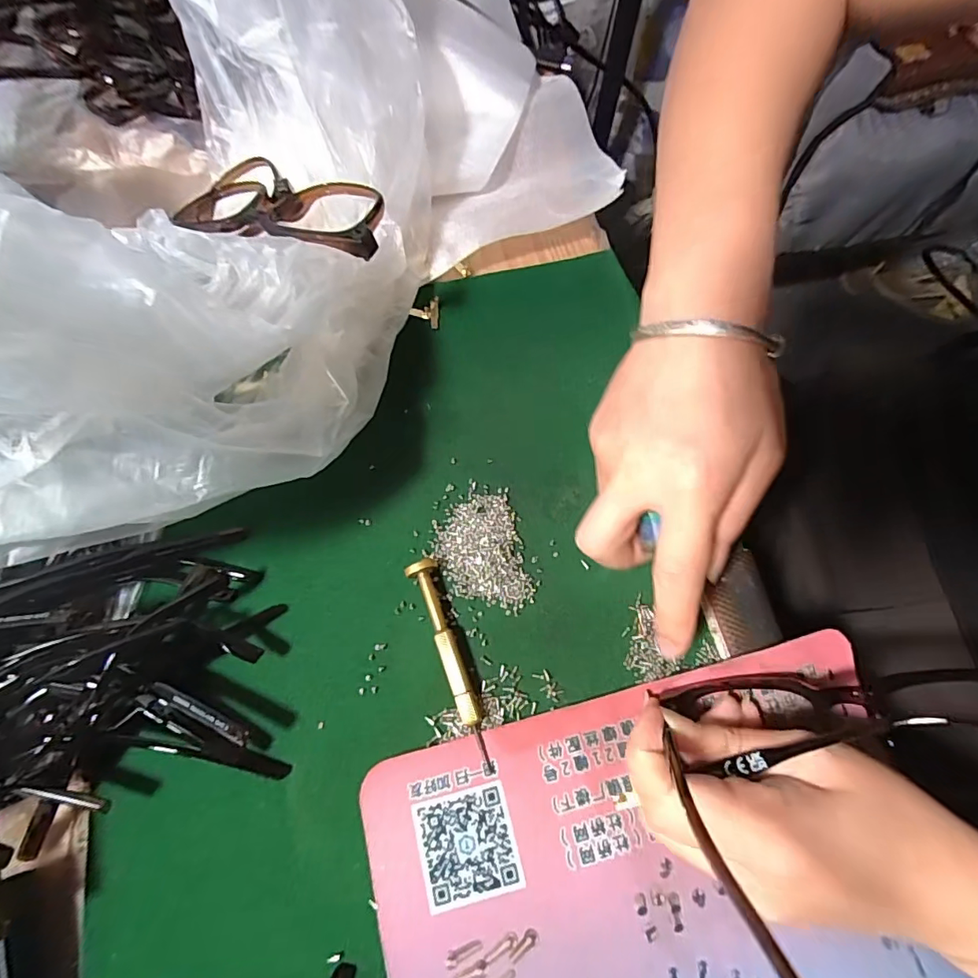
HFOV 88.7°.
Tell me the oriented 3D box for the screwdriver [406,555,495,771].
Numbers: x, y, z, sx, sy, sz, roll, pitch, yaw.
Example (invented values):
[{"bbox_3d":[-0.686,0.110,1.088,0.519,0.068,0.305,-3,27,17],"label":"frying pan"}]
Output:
[{"bbox_3d":[-0.015,0.077,0.229,0.014,0.013,0.092,-22,72,-9],"label":"screwdriver"}]

